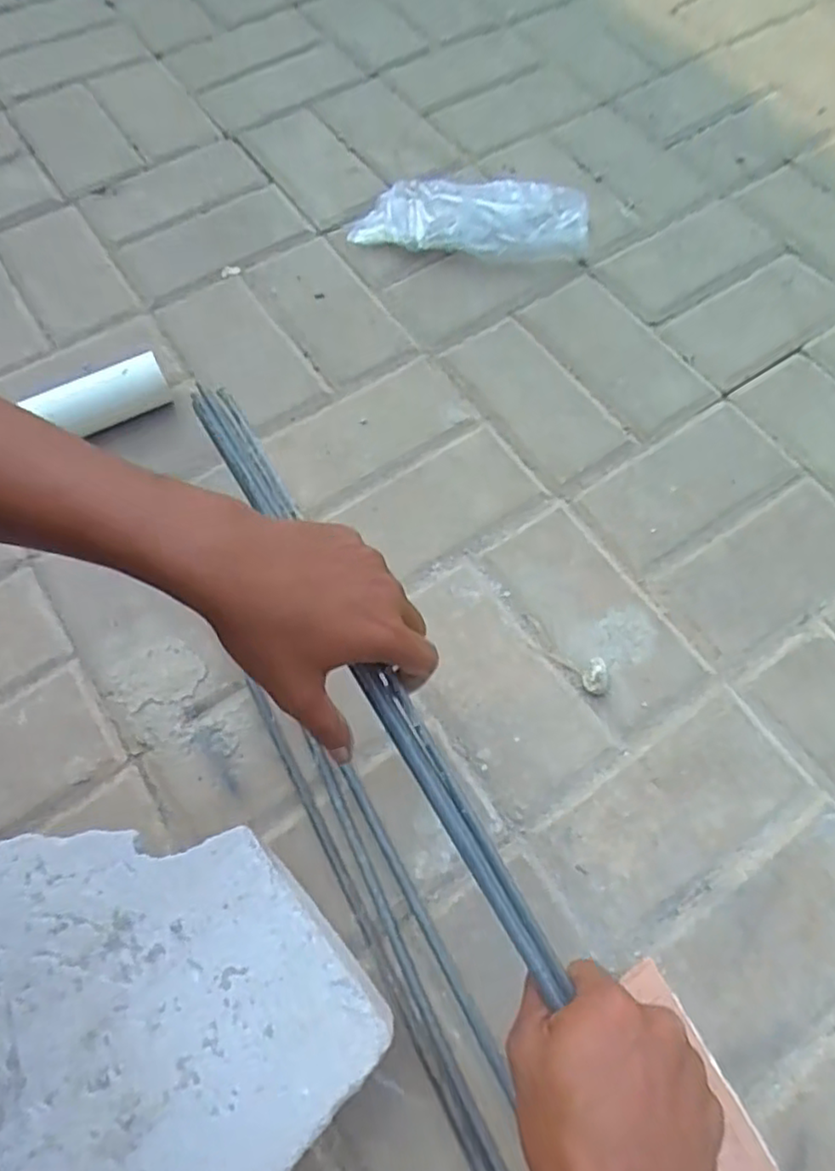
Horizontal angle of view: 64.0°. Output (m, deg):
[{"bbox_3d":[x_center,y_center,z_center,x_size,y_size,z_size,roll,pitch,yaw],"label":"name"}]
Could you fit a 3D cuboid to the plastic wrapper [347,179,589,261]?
[{"bbox_3d":[0.061,-0.415,0.750,0.264,0.038,0.107,6,66,2],"label":"plastic wrapper"}]

